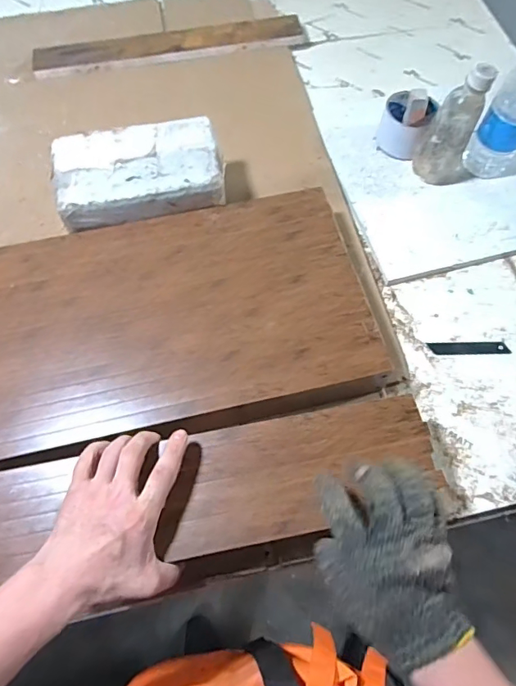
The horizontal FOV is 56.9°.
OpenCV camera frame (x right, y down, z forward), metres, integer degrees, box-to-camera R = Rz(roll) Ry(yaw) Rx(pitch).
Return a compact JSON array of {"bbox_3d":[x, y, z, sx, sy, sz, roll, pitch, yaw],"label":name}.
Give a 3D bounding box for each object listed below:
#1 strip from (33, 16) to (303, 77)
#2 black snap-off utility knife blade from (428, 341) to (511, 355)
[{"bbox_3d":[-0.151,-0.512,0.821,0.454,0.028,0.065,-9,66,-4],"label":"strip"},{"bbox_3d":[0.263,0.007,0.592,0.098,0.004,0.017,-1,65,0],"label":"black snap-off utility knife blade"}]

